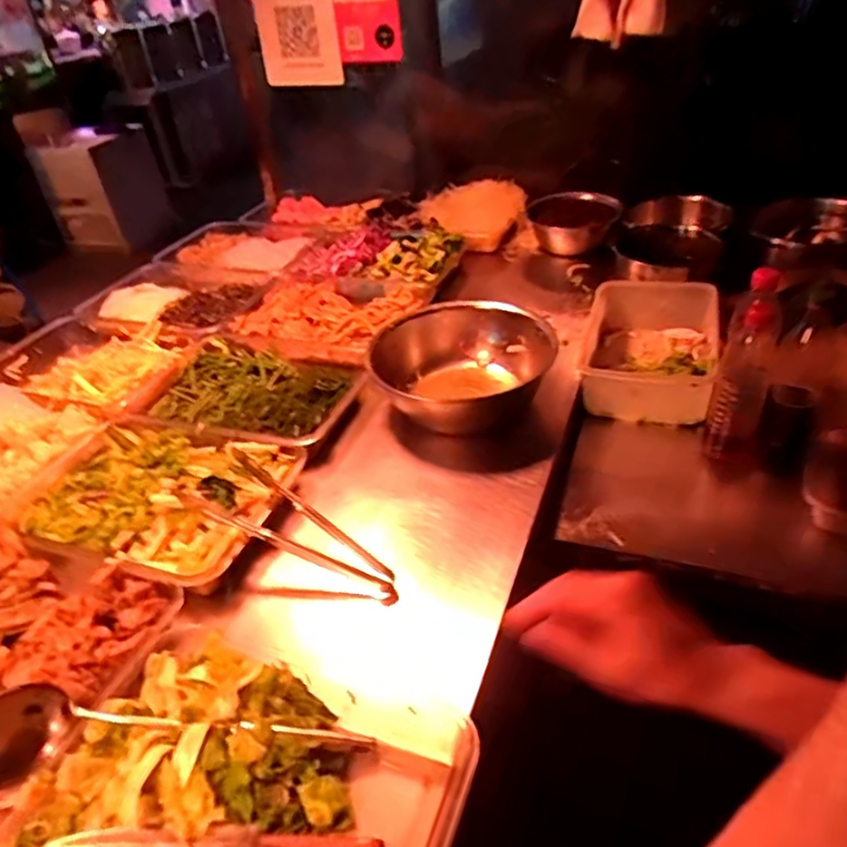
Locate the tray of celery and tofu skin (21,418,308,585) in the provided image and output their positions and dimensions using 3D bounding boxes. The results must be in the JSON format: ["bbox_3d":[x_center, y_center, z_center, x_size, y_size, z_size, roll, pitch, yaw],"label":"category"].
[{"bbox_3d":[-0.362,0.092,0.893,0.355,0.051,0.257,8,40,19],"label":"tray of celery and tofu skin"}]

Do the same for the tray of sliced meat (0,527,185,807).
[{"bbox_3d":[-0.465,0.246,0.716,0.341,0.046,0.254,8,40,19],"label":"tray of sliced meat"}]

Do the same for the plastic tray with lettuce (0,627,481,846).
[{"bbox_3d":[-0.151,0.332,0.567,0.356,0.065,0.268,8,40,19],"label":"plastic tray with lettuce"}]

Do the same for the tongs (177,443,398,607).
[{"bbox_3d":[-0.156,0.131,0.818,0.294,0.047,0.100,31,48,10],"label":"tongs"}]

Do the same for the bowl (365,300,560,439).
[{"bbox_3d":[0.046,-0.087,1.057,0.261,0.116,0.276,-4,37,3],"label":"bowl"}]

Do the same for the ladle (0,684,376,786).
[{"bbox_3d":[-0.224,0.272,0.606,0.338,0.091,0.073,-10,37,-3],"label":"ladle"}]

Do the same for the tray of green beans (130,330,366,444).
[{"bbox_3d":[-0.272,-0.050,1.084,0.342,0.043,0.260,6,39,16],"label":"tray of green beans"}]

